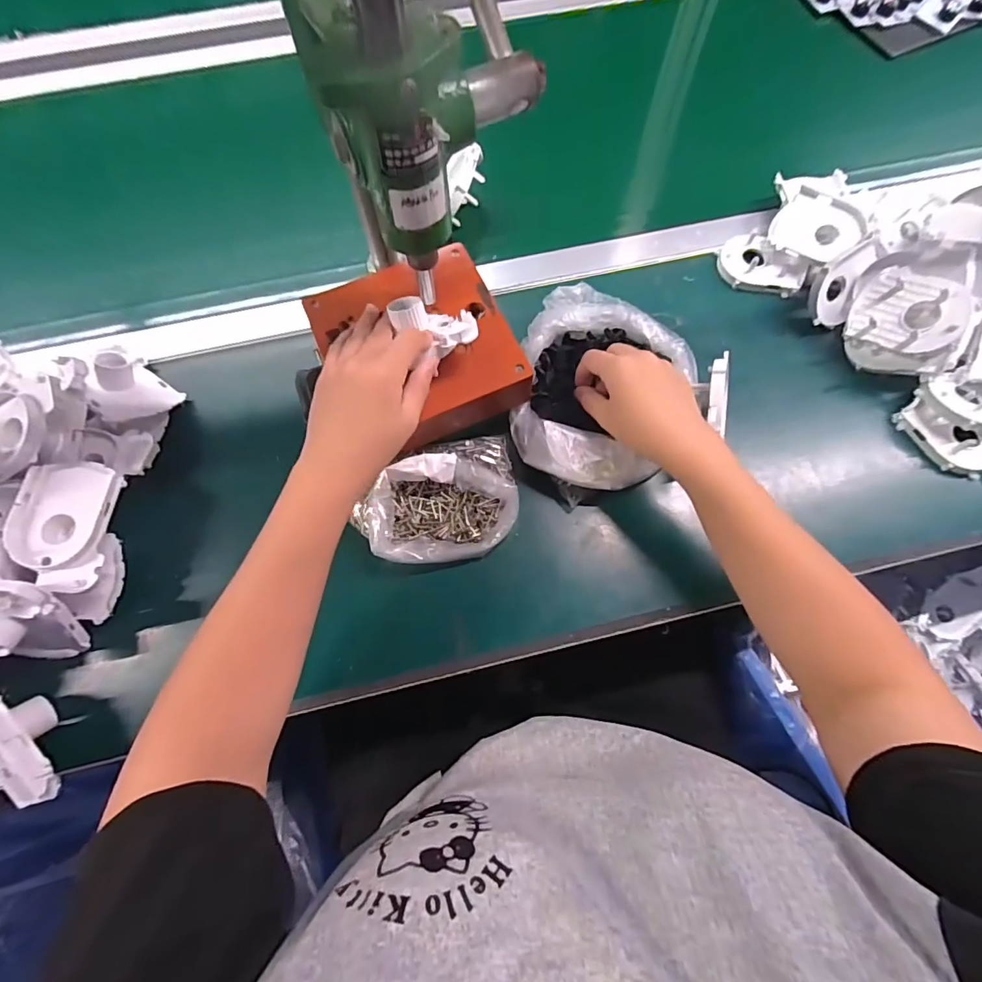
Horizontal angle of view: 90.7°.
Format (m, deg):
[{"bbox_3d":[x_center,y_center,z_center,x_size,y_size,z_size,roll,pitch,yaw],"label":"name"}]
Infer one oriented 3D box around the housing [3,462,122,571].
[{"bbox_3d":[-0.331,0.017,0.375,0.063,0.022,0.085,7,71,3],"label":"housing"}]

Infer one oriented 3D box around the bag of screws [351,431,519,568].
[{"bbox_3d":[-0.050,0.007,0.411,0.146,0.037,0.106,-12,71,-3],"label":"bag of screws"}]

